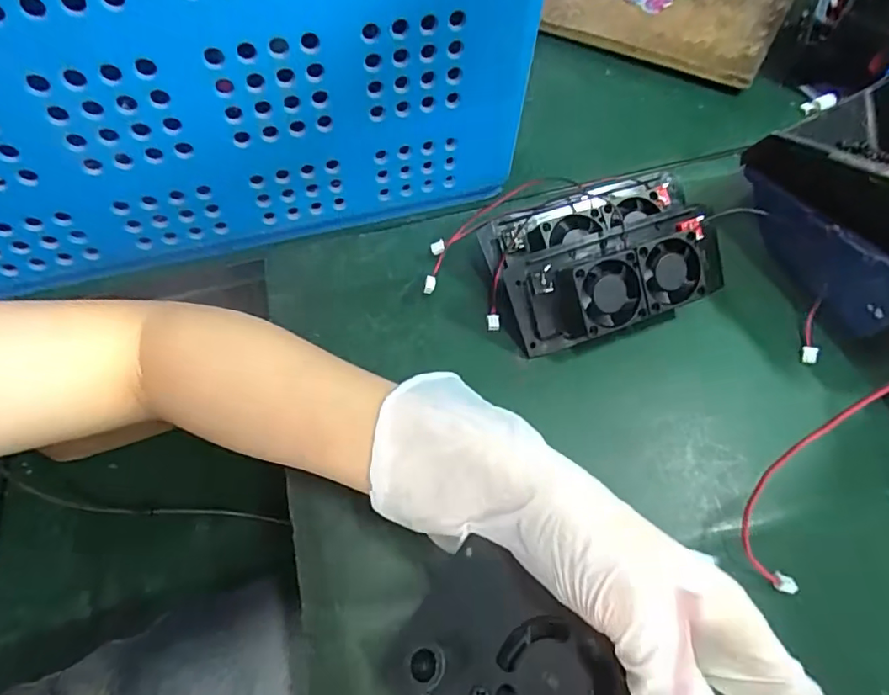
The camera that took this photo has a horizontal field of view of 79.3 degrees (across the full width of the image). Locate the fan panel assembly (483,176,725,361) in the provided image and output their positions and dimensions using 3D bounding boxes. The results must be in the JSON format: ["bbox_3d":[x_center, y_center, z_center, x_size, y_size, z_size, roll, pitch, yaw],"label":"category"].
[{"bbox_3d":[0.101,-0.054,0.324,0.140,0.043,0.088,-19,60,-12],"label":"fan panel assembly"}]

